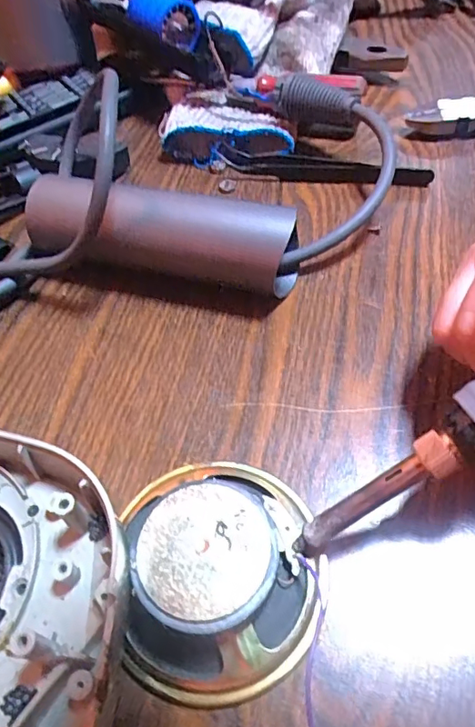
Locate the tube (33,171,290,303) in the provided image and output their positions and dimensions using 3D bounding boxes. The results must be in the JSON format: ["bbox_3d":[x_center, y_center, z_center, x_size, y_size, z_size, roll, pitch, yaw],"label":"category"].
[{"bbox_3d":[-0.037,-0.058,0.243,0.127,0.040,0.038,11,55,14],"label":"tube"}]

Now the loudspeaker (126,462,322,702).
[{"bbox_3d":[-0.005,0.062,0.164,0.061,0.025,0.071,-9,55,-3],"label":"loudspeaker"}]

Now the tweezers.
[{"bbox_3d":[0.046,-0.108,0.292,0.118,0.010,0.012,10,55,12],"label":"tweezers"}]

